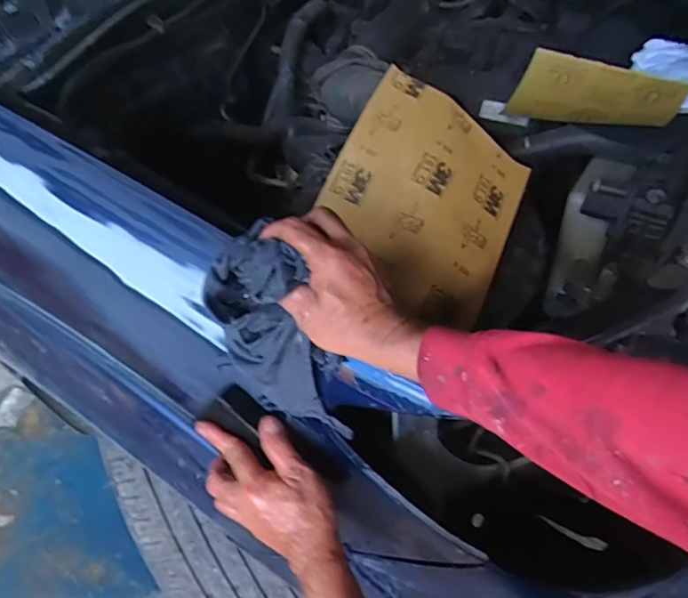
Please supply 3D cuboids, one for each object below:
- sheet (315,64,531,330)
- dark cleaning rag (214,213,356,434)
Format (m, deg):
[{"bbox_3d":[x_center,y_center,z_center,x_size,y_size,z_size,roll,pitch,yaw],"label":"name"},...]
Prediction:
[{"bbox_3d":[0.095,-0.119,0.612,0.221,0.044,0.268,28,70,-2],"label":"sheet"},{"bbox_3d":[-0.059,0.039,0.460,0.079,0.192,0.074,-19,26,-11],"label":"dark cleaning rag"}]

